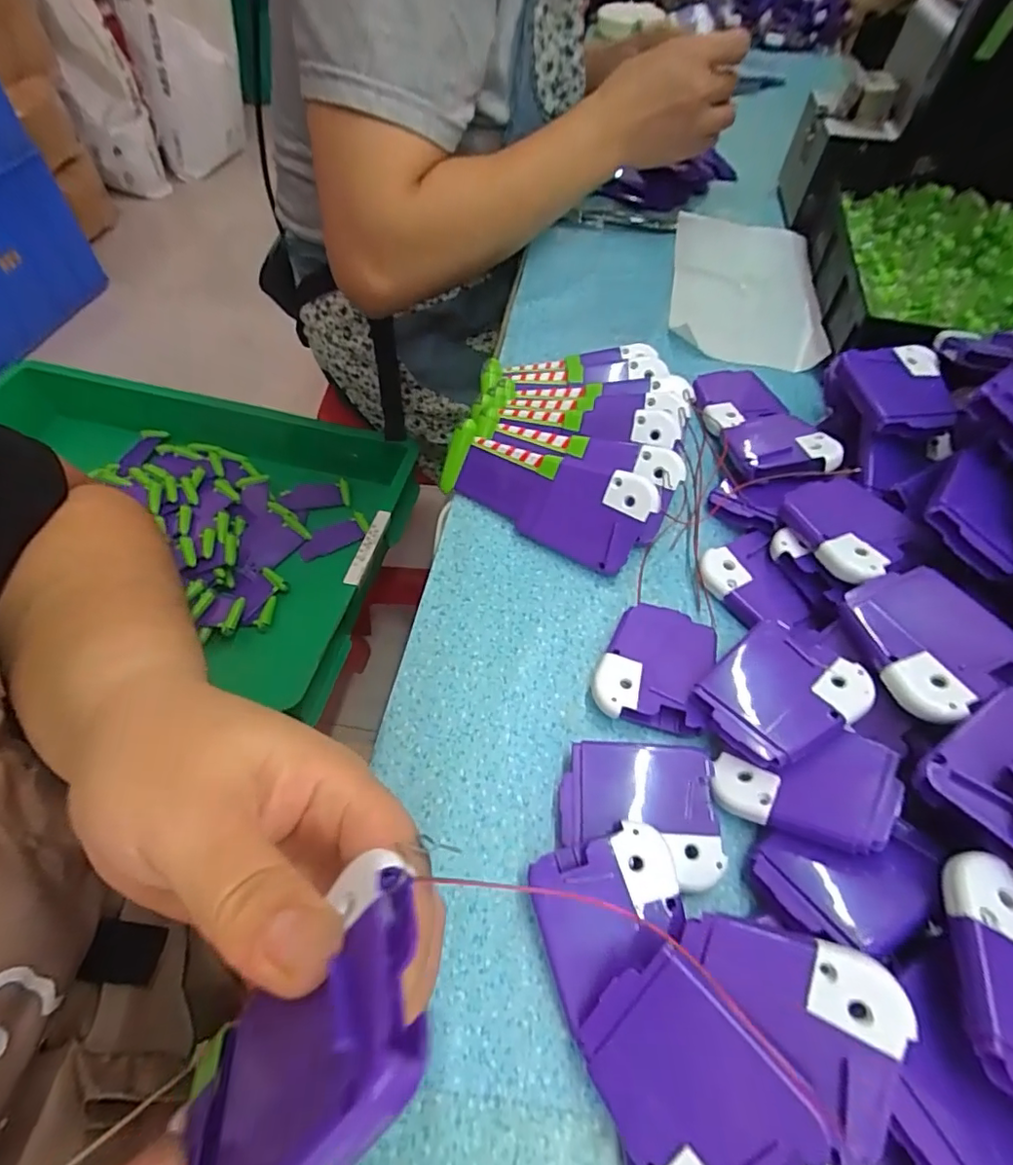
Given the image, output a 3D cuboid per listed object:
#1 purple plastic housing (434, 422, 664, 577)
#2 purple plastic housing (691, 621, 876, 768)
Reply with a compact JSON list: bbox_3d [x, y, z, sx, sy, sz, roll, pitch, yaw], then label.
[{"bbox_3d":[0.020,-0.051,0.299,0.117,0.052,0.015,29,21,17],"label":"purple plastic housing"},{"bbox_3d":[0.116,0.048,0.231,0.059,0.020,0.051,-35,65,-23],"label":"purple plastic housing"}]

